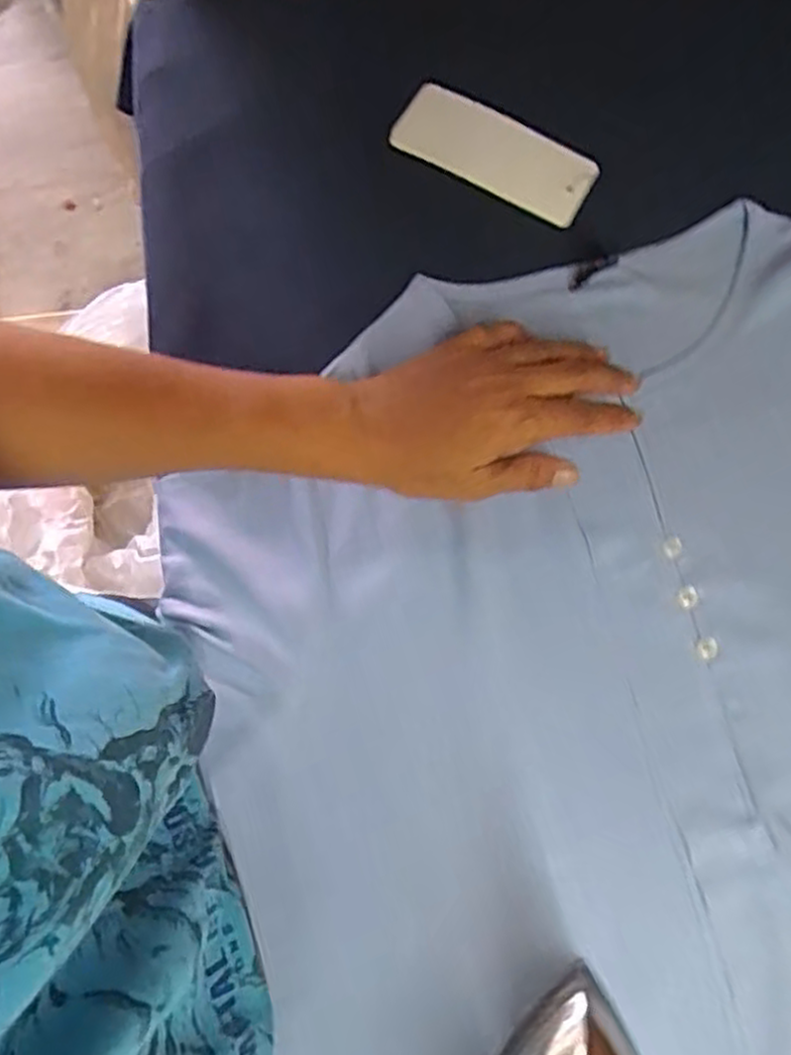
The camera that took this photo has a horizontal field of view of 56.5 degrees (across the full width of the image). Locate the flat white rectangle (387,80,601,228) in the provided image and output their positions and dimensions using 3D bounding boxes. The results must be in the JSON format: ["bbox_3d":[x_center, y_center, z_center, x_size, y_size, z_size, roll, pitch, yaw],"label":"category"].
[{"bbox_3d":[0.058,-0.221,0.438,0.121,0.011,0.042,30,96,6],"label":"flat white rectangle"}]

